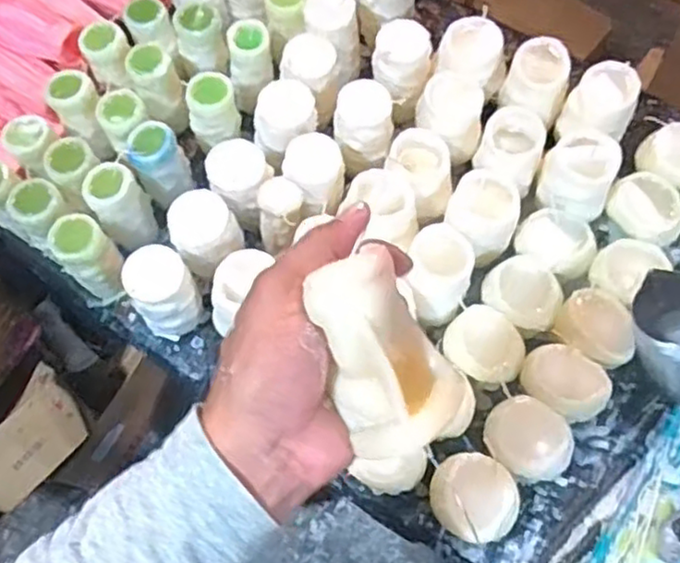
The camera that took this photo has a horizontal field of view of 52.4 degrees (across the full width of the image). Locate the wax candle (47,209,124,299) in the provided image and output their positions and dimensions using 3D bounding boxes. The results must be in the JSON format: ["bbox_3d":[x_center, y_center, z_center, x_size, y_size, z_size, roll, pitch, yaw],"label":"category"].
[{"bbox_3d":[-0.256,-0.024,0.713,0.055,0.106,0.055,-42,71,-14],"label":"wax candle"}]

